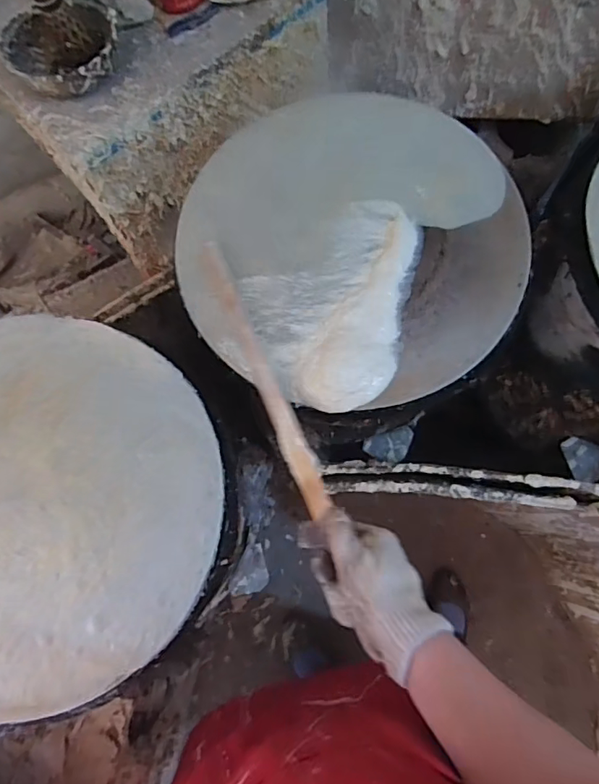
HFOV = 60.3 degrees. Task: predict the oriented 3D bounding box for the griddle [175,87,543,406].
[{"bbox_3d":[0.057,-0.156,0.558,0.369,0.040,0.341,-5,75,0],"label":"griddle"}]

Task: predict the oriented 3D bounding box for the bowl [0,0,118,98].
[{"bbox_3d":[-0.298,-0.430,0.646,0.136,0.066,0.136,0,75,2],"label":"bowl"}]

